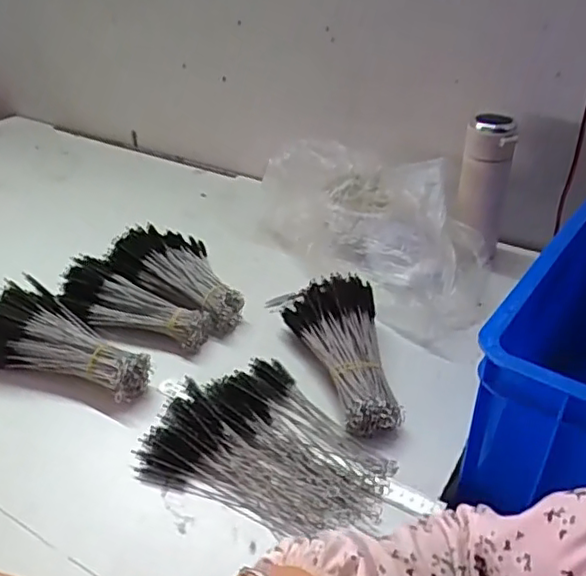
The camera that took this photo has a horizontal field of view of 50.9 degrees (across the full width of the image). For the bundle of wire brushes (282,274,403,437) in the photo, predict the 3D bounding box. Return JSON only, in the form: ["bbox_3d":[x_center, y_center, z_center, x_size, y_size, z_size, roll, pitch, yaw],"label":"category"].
[{"bbox_3d":[0.051,0.065,0.691,0.103,0.066,0.219,-3,34,-6],"label":"bundle of wire brushes"}]

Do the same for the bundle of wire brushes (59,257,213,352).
[{"bbox_3d":[-0.202,0.028,0.770,0.207,0.066,0.075,18,37,24],"label":"bundle of wire brushes"}]

